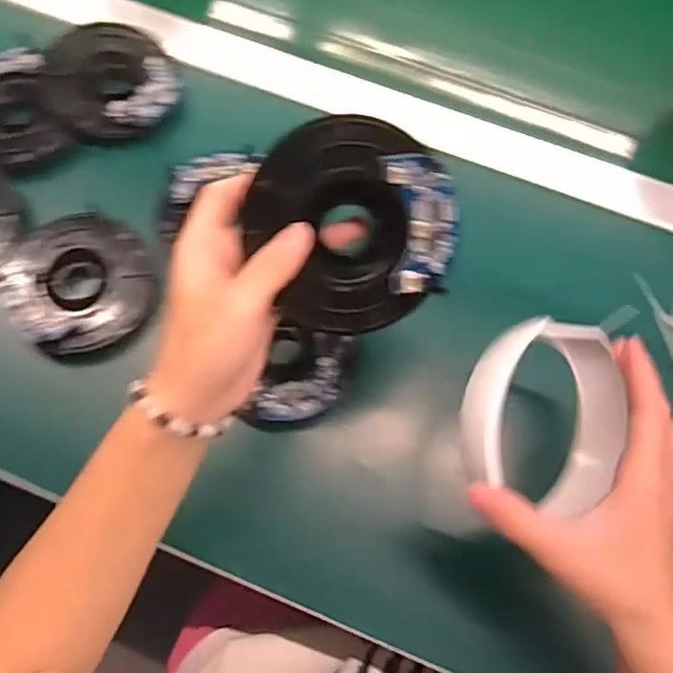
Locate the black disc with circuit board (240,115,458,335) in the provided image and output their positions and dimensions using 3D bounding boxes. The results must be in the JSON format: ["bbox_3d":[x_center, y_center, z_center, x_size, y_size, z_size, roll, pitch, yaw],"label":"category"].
[{"bbox_3d":[0.007,-0.049,0.294,0.095,0.012,0.100,-3,110,2],"label":"black disc with circuit board"}]

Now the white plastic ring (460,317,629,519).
[{"bbox_3d":[0.116,0.039,0.337,0.120,0.030,0.101,27,80,-33],"label":"white plastic ring"}]

